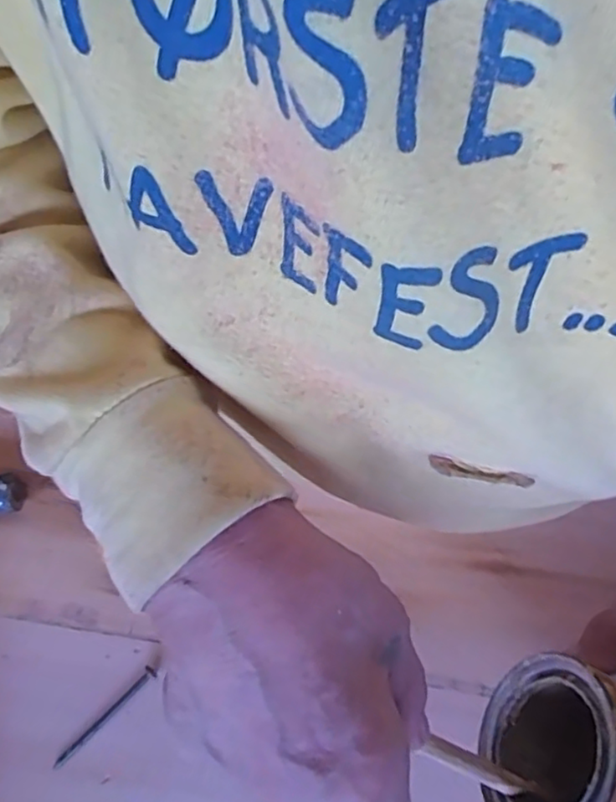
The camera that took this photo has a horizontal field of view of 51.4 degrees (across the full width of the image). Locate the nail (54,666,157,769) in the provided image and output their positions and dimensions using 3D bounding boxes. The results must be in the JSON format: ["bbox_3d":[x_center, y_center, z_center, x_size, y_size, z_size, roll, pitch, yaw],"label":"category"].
[{"bbox_3d":[-0.117,0.181,0.366,0.072,0.004,0.007,-42,80,-11],"label":"nail"}]

